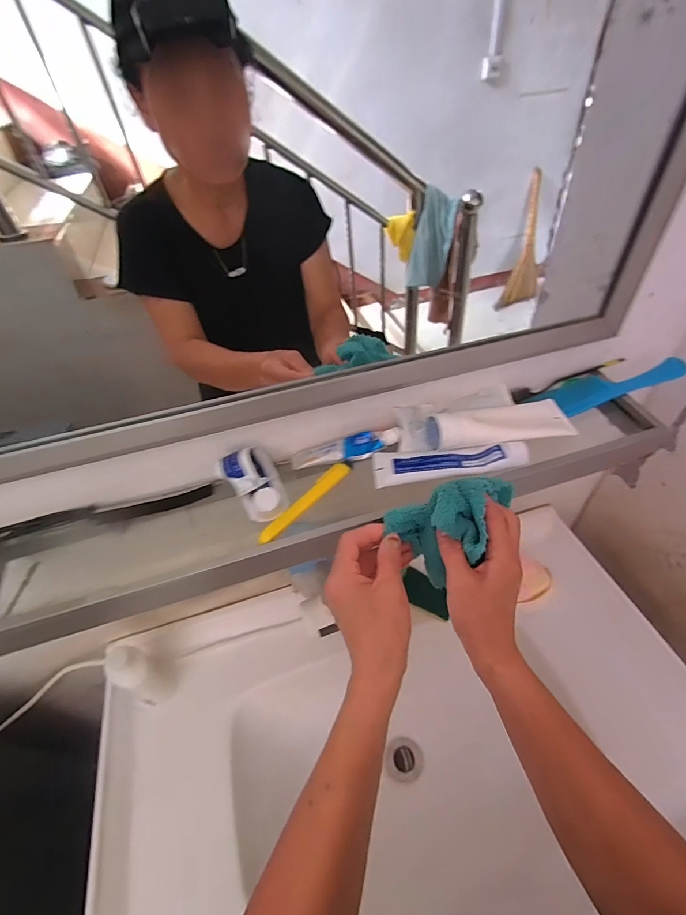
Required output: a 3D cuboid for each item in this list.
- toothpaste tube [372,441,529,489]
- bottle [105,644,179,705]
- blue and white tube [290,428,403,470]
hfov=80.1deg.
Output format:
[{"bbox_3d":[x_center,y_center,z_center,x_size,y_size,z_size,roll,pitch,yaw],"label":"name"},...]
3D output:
[{"bbox_3d":[0.116,0.002,0.451,0.163,0.023,0.045,-5,47,2],"label":"toothpaste tube"},{"bbox_3d":[-0.280,0.304,0.570,0.052,0.114,0.052,17,51,21],"label":"bottle"},{"bbox_3d":[0.003,-0.012,0.482,0.128,0.019,0.029,-12,47,-5],"label":"blue and white tube"}]

